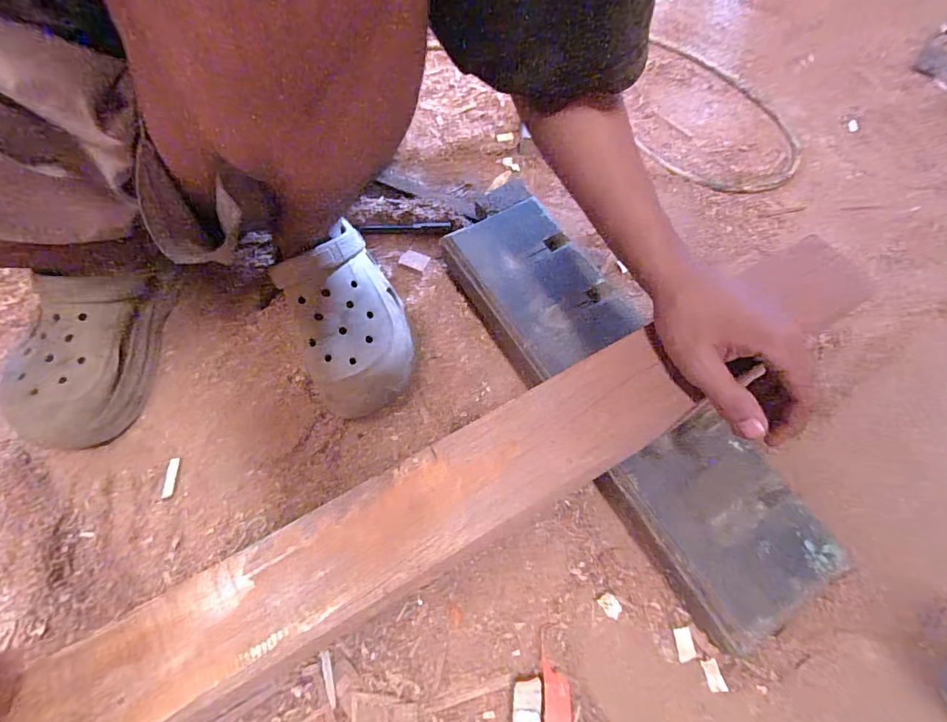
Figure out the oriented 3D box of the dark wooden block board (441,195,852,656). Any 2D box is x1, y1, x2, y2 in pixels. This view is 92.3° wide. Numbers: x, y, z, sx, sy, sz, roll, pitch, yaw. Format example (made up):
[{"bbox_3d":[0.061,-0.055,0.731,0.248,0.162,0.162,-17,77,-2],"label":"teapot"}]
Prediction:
[{"bbox_3d":[0.134,0.017,0.457,0.134,0.058,0.468,-27,67,-13],"label":"dark wooden block board"}]

